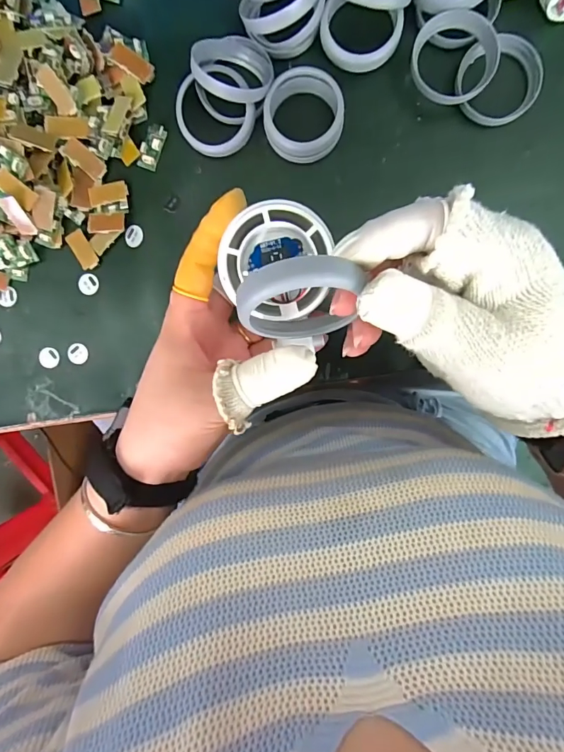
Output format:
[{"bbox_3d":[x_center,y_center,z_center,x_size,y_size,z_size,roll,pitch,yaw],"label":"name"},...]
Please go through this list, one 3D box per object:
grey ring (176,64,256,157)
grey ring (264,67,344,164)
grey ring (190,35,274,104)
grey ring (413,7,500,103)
[{"bbox_3d":[-0.049,-0.197,0.313,0.058,0.006,0.058,1,104,5],"label":"grey ring"},{"bbox_3d":[0.016,-0.193,0.313,0.057,0.021,0.057,0,93,4],"label":"grey ring"},{"bbox_3d":[-0.037,-0.226,0.310,0.059,0.017,0.059,-5,77,-20],"label":"grey ring"},{"bbox_3d":[0.123,-0.228,0.301,0.061,0.008,0.055,27,109,-2],"label":"grey ring"}]

